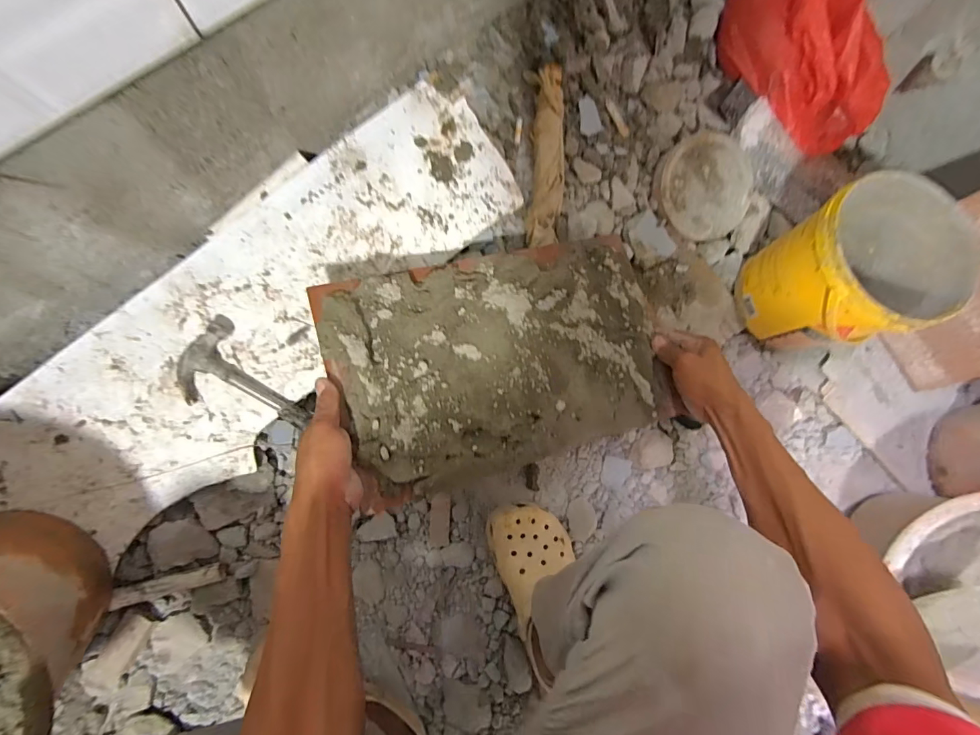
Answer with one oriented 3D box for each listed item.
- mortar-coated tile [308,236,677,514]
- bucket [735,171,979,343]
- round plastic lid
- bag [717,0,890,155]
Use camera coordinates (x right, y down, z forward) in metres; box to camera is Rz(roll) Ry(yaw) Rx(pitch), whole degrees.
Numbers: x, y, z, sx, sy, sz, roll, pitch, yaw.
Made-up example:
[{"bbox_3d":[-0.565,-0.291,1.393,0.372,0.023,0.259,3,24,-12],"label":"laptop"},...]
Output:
[{"bbox_3d":[0.024,-0.018,0.517,0.387,0.022,0.242,-14,80,-17],"label":"mortar-coated tile"},{"bbox_3d":[0.463,-0.126,0.602,0.176,0.185,0.178,1,85,-8],"label":"bucket"},{"bbox_3d":[0.328,-0.273,0.668,0.145,0.024,0.152,1,85,-8],"label":"round plastic lid"},{"bbox_3d":[0.458,-0.454,0.642,0.274,0.157,0.093,45,80,-2],"label":"bag"}]

